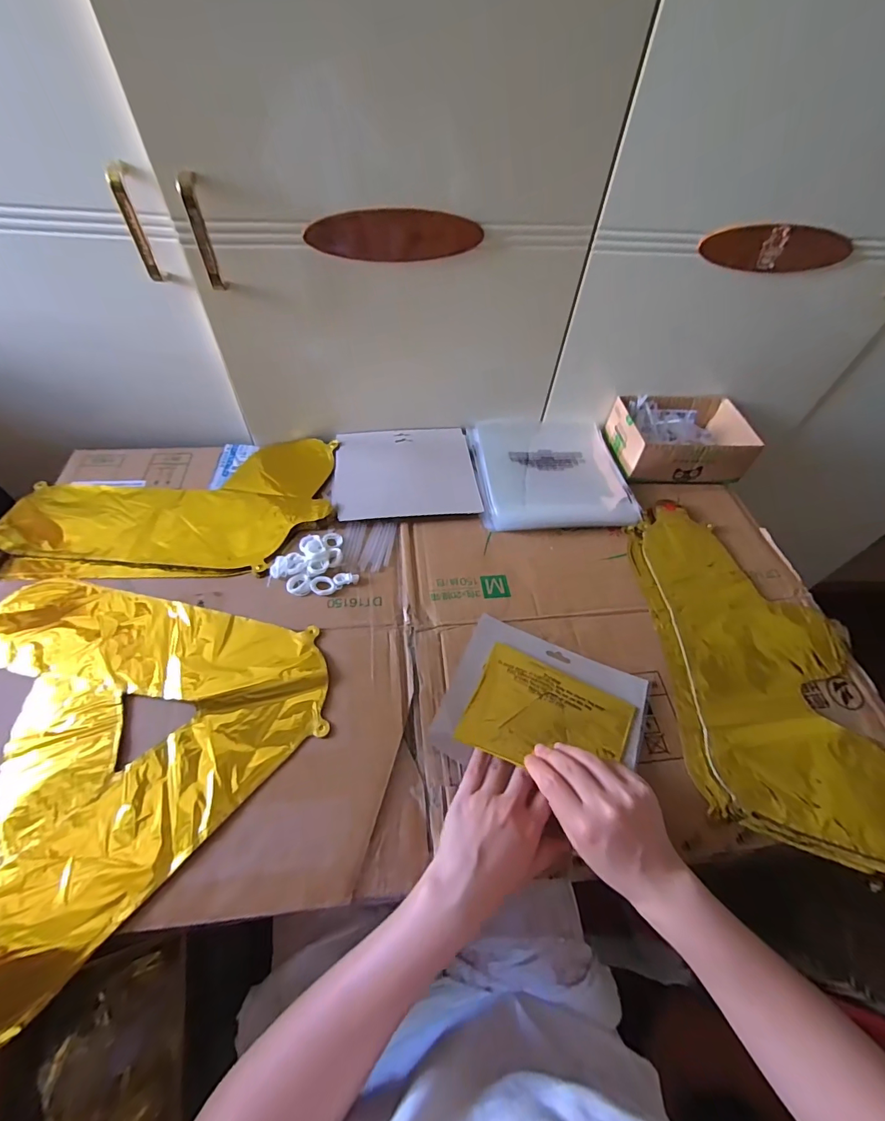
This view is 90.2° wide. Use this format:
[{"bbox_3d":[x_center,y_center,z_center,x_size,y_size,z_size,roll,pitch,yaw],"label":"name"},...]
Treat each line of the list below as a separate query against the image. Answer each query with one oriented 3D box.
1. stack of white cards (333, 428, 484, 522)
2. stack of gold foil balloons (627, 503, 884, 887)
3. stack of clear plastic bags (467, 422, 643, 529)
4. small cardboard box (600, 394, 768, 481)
[{"bbox_3d":[-0.054,-0.130,0.639,0.196,0.012,0.167,-4,55,-7],"label":"stack of white cards"},{"bbox_3d":[0.365,0.109,0.508,0.233,0.023,0.405,3,54,-2],"label":"stack of gold foil balloons"},{"bbox_3d":[0.156,-0.137,0.656,0.218,0.019,0.213,-3,54,-6],"label":"stack of clear plastic bags"},{"bbox_3d":[0.360,-0.187,0.677,0.188,0.064,0.139,0,54,-4],"label":"small cardboard box"}]

